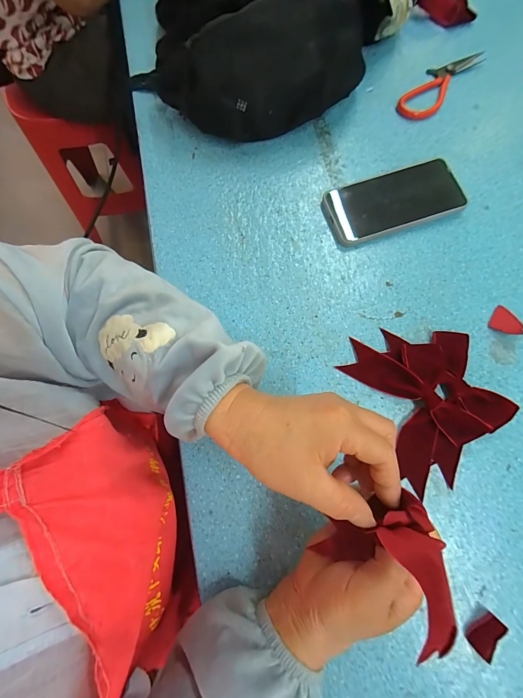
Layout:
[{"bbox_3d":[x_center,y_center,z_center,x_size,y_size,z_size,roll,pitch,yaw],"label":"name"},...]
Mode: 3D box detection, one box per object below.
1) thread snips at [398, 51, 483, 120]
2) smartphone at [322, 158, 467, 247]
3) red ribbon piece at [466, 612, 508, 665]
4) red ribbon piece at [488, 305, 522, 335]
[{"bbox_3d":[0.255,-0.381,0.427,0.050,0.004,0.161,40,81,9],"label":"thread snips"},{"bbox_3d":[0.161,-0.184,0.371,0.159,0.017,0.079,-19,77,-3],"label":"smartphone"},{"bbox_3d":[0.203,0.258,0.270,0.026,0.004,0.034,41,81,10],"label":"red ribbon piece"},{"bbox_3d":[0.281,-0.031,0.340,0.037,0.004,0.030,28,79,7],"label":"red ribbon piece"}]

